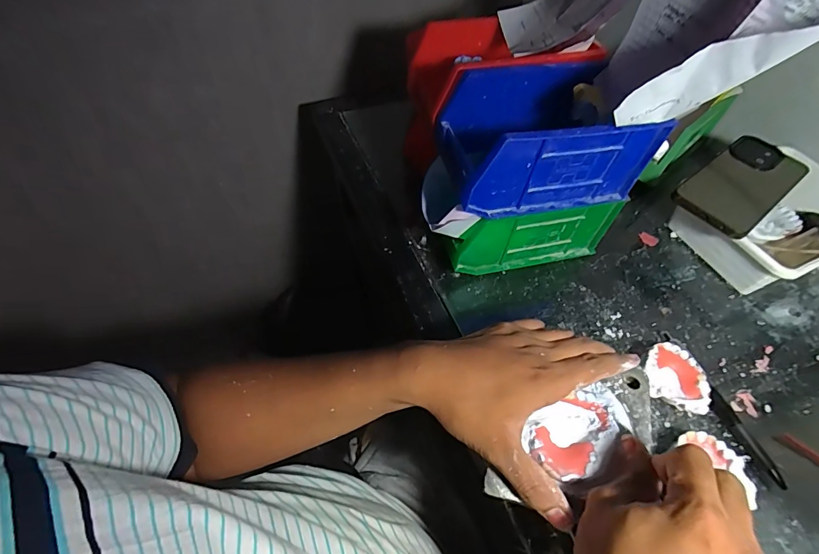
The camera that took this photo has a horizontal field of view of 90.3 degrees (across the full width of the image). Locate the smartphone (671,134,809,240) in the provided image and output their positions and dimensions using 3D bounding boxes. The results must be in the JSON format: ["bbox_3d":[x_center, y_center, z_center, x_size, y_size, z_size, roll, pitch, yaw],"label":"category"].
[{"bbox_3d":[0.361,-0.104,0.441,0.163,0.016,0.078,-33,62,-23],"label":"smartphone"}]

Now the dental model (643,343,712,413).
[{"bbox_3d":[0.235,0.090,0.369,0.055,0.028,0.059,1,54,-1],"label":"dental model"}]

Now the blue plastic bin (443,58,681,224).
[{"bbox_3d":[0.118,-0.124,0.372,0.162,0.090,0.098,-9,56,-9],"label":"blue plastic bin"}]

